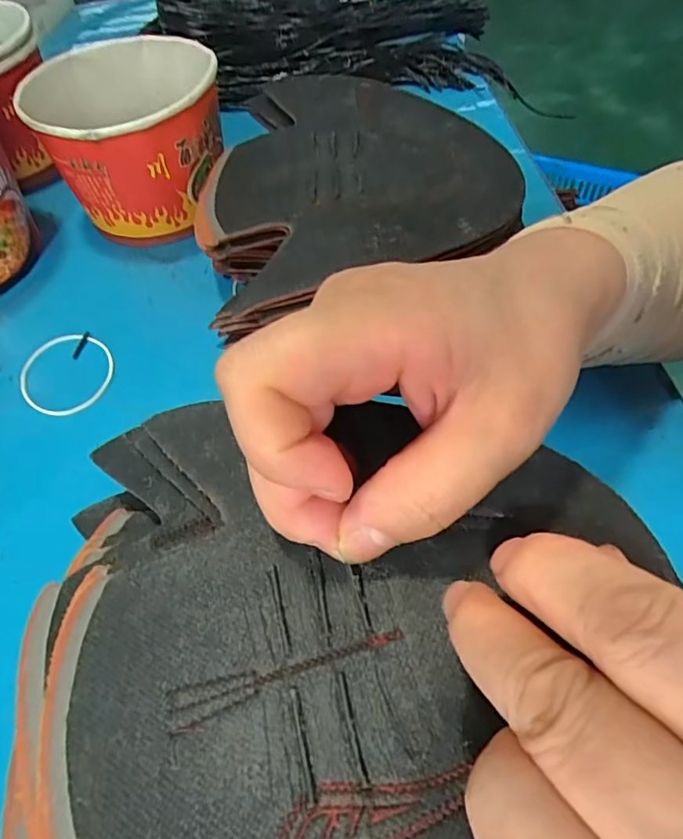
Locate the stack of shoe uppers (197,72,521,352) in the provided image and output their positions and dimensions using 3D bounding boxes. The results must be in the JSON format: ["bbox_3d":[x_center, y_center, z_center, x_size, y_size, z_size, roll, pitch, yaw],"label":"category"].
[{"bbox_3d":[-0.001,-0.130,0.324,0.183,0.065,0.191,-24,55,-12],"label":"stack of shoe uppers"}]

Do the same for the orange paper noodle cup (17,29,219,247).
[{"bbox_3d":[-0.125,-0.174,0.354,0.110,0.083,0.111,-3,53,3],"label":"orange paper noodle cup"}]

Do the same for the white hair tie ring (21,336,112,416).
[{"bbox_3d":[-0.149,-0.026,0.299,0.048,0.004,0.057,-21,54,-10],"label":"white hair tie ring"}]

